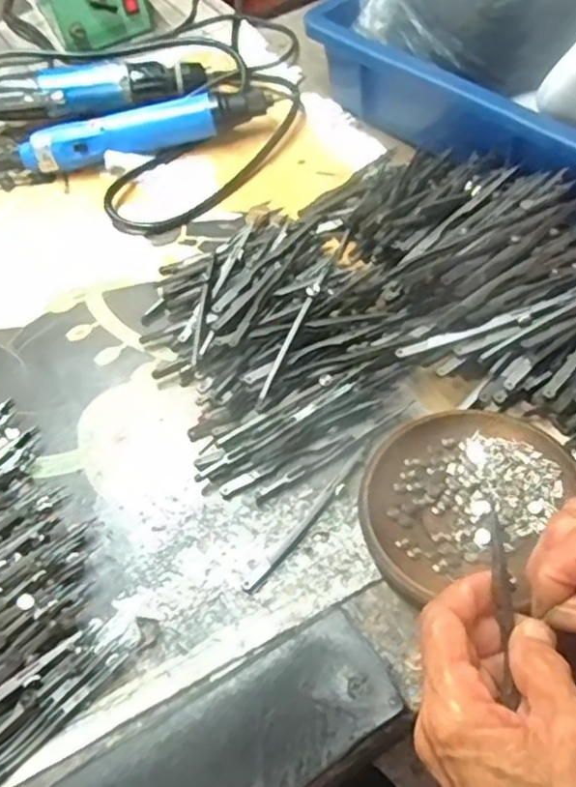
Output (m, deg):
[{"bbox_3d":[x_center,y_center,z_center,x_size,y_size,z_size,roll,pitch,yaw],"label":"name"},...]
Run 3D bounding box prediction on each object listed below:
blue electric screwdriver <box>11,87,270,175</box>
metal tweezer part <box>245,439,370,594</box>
[{"bbox_3d":[-0.116,-0.214,0.574,0.200,0.041,0.031,-14,54,-4],"label":"blue electric screwdriver"},{"bbox_3d":[0.013,0.064,0.378,0.007,0.005,0.108,32,63,25],"label":"metal tweezer part"}]

